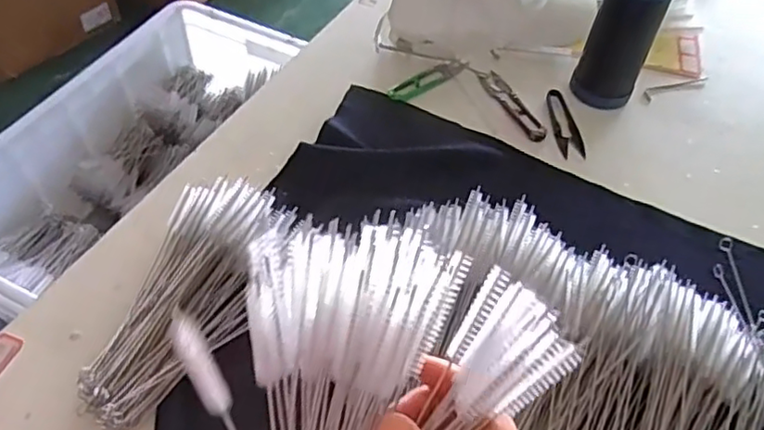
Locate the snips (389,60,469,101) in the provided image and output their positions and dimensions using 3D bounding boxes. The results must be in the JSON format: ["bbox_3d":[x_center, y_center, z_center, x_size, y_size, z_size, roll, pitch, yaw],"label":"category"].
[{"bbox_3d":[0.053,-0.159,0.733,0.105,0.007,0.028,-33,60,-25],"label":"snips"}]

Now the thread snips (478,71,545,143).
[{"bbox_3d":[0.147,-0.126,0.717,0.031,0.004,0.118,-15,54,-14],"label":"thread snips"}]

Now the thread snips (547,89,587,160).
[{"bbox_3d":[0.201,-0.104,0.704,0.029,0.004,0.103,-3,52,-5],"label":"thread snips"}]

